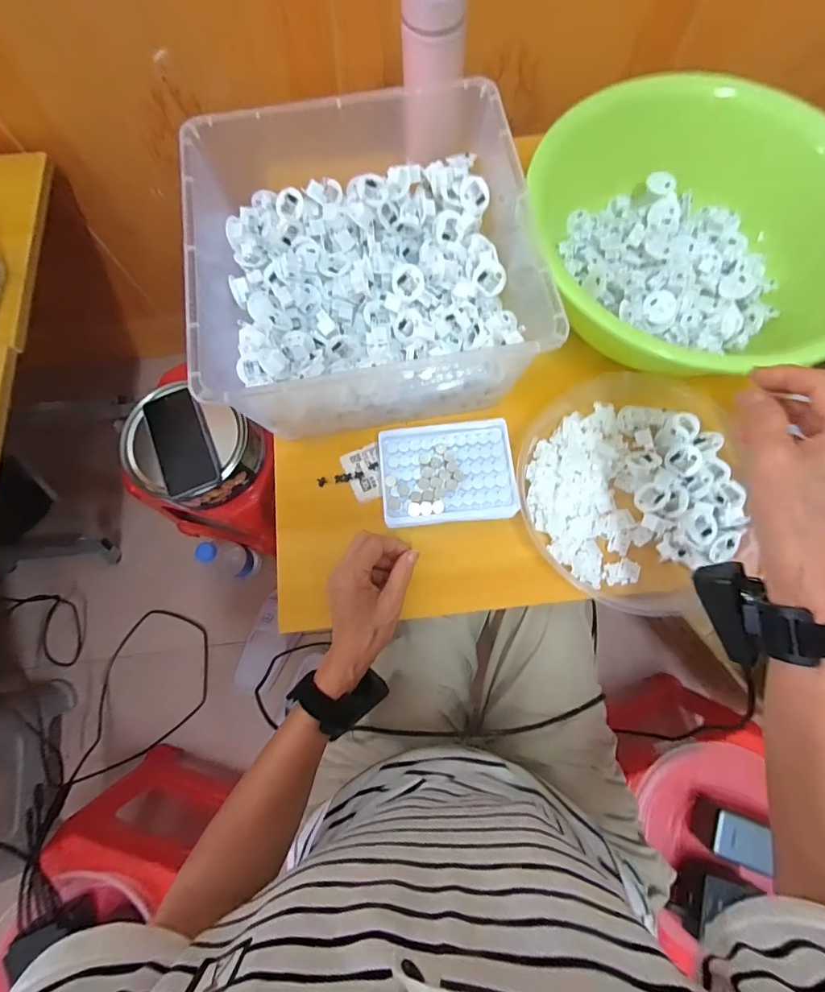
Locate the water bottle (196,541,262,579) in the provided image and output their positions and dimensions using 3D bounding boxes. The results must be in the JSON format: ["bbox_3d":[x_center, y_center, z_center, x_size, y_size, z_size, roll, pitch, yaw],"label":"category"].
[{"bbox_3d":[-0.347,0.109,0.825,0.074,0.173,0.061,15,76,6],"label":"water bottle"}]

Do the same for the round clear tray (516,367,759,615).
[{"bbox_3d":[0.220,-0.014,0.460,0.226,0.043,0.253,0,75,2],"label":"round clear tray"}]

